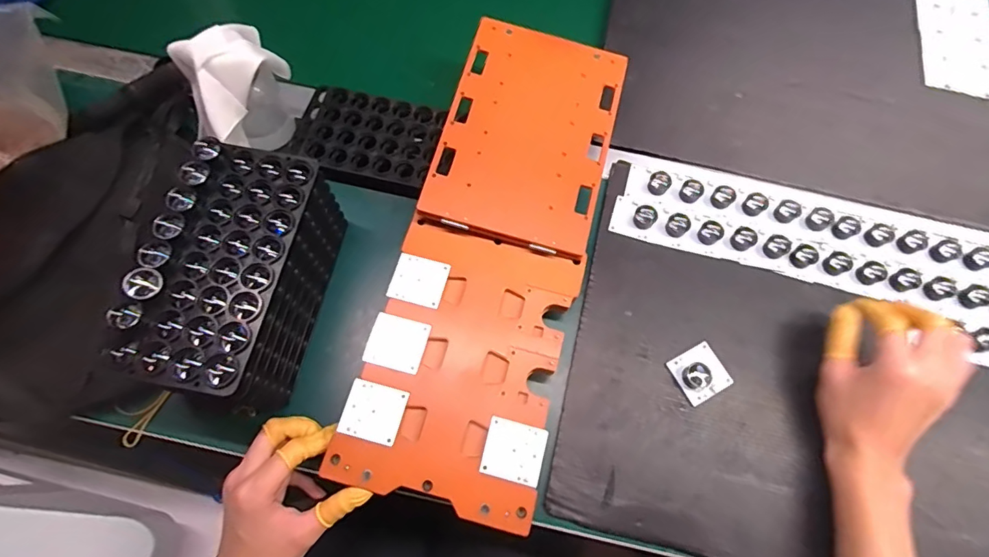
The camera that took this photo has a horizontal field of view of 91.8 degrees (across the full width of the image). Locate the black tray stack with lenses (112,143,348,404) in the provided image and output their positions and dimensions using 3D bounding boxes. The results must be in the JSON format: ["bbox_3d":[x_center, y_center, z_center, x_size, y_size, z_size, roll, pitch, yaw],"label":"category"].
[{"bbox_3d":[-0.209,0.000,0.401,0.095,0.120,0.192,10,68,2],"label":"black tray stack with lenses"}]

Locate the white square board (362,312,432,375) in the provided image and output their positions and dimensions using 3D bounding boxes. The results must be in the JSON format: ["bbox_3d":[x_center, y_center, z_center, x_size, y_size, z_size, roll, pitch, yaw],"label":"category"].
[{"bbox_3d":[-0.084,0.055,0.413,0.049,0.004,0.044,15,69,4],"label":"white square board"}]

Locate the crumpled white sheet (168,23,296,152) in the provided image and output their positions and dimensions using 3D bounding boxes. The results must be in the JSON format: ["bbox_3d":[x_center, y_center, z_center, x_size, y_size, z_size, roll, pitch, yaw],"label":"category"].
[{"bbox_3d":[-0.239,-0.176,0.455,0.092,0.099,0.086,-29,72,-13],"label":"crumpled white sheet"}]

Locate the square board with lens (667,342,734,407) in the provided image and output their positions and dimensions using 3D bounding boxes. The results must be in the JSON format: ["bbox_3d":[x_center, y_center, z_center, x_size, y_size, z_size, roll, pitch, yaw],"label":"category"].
[{"bbox_3d":[0.191,0.085,0.437,0.050,0.019,0.045,-27,72,-12],"label":"square board with lens"}]

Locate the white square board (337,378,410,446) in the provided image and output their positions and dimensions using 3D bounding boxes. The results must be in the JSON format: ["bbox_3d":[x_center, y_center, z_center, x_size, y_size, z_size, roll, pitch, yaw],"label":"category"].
[{"bbox_3d":[-0.098,0.109,0.392,0.046,0.006,0.044,15,69,4],"label":"white square board"}]

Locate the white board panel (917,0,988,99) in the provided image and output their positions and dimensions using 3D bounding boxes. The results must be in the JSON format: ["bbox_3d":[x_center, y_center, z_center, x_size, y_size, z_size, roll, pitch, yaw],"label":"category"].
[{"bbox_3d":[0.591,-0.308,0.611,0.092,0.007,0.183,13,70,7],"label":"white board panel"}]

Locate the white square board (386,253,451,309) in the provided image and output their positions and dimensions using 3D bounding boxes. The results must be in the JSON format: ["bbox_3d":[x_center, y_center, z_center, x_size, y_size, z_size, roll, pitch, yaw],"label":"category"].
[{"bbox_3d":[-0.069,0.002,0.436,0.047,0.004,0.044,14,69,3],"label":"white square board"}]

